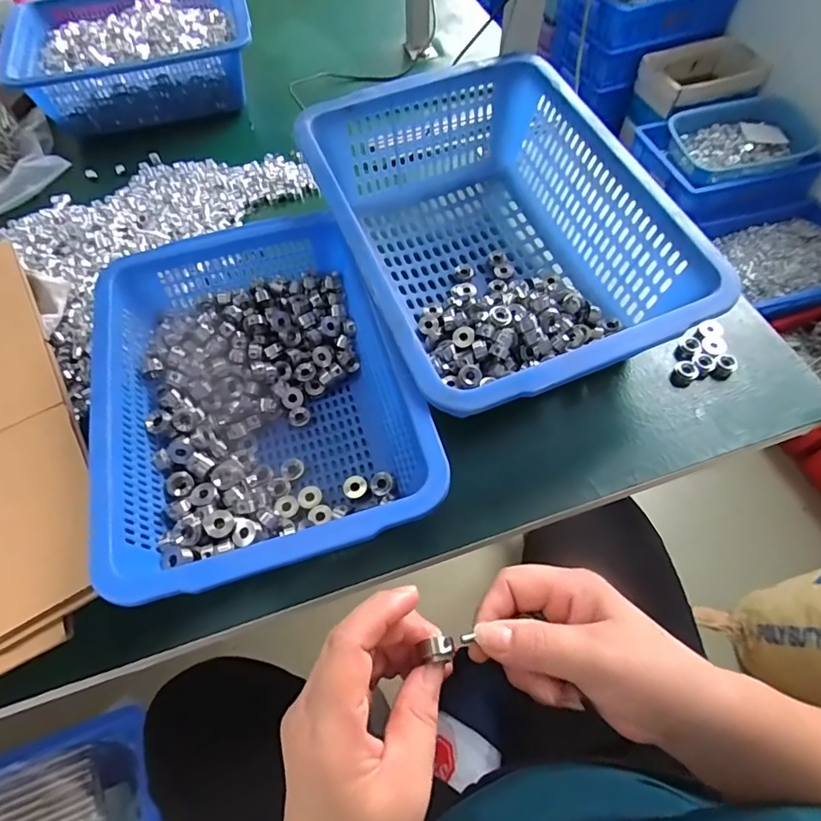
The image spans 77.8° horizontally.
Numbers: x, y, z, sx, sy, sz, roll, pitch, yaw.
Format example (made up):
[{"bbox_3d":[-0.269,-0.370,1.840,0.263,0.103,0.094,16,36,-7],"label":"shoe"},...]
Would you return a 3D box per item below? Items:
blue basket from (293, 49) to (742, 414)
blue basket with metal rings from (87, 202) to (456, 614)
[{"bbox_3d":[0.075,-0.158,0.486,0.268,0.125,0.357,-21,61,-10],"label":"blue basket"},{"bbox_3d":[-0.120,-0.018,0.430,0.236,0.099,0.317,-16,61,-8],"label":"blue basket with metal rings"}]

